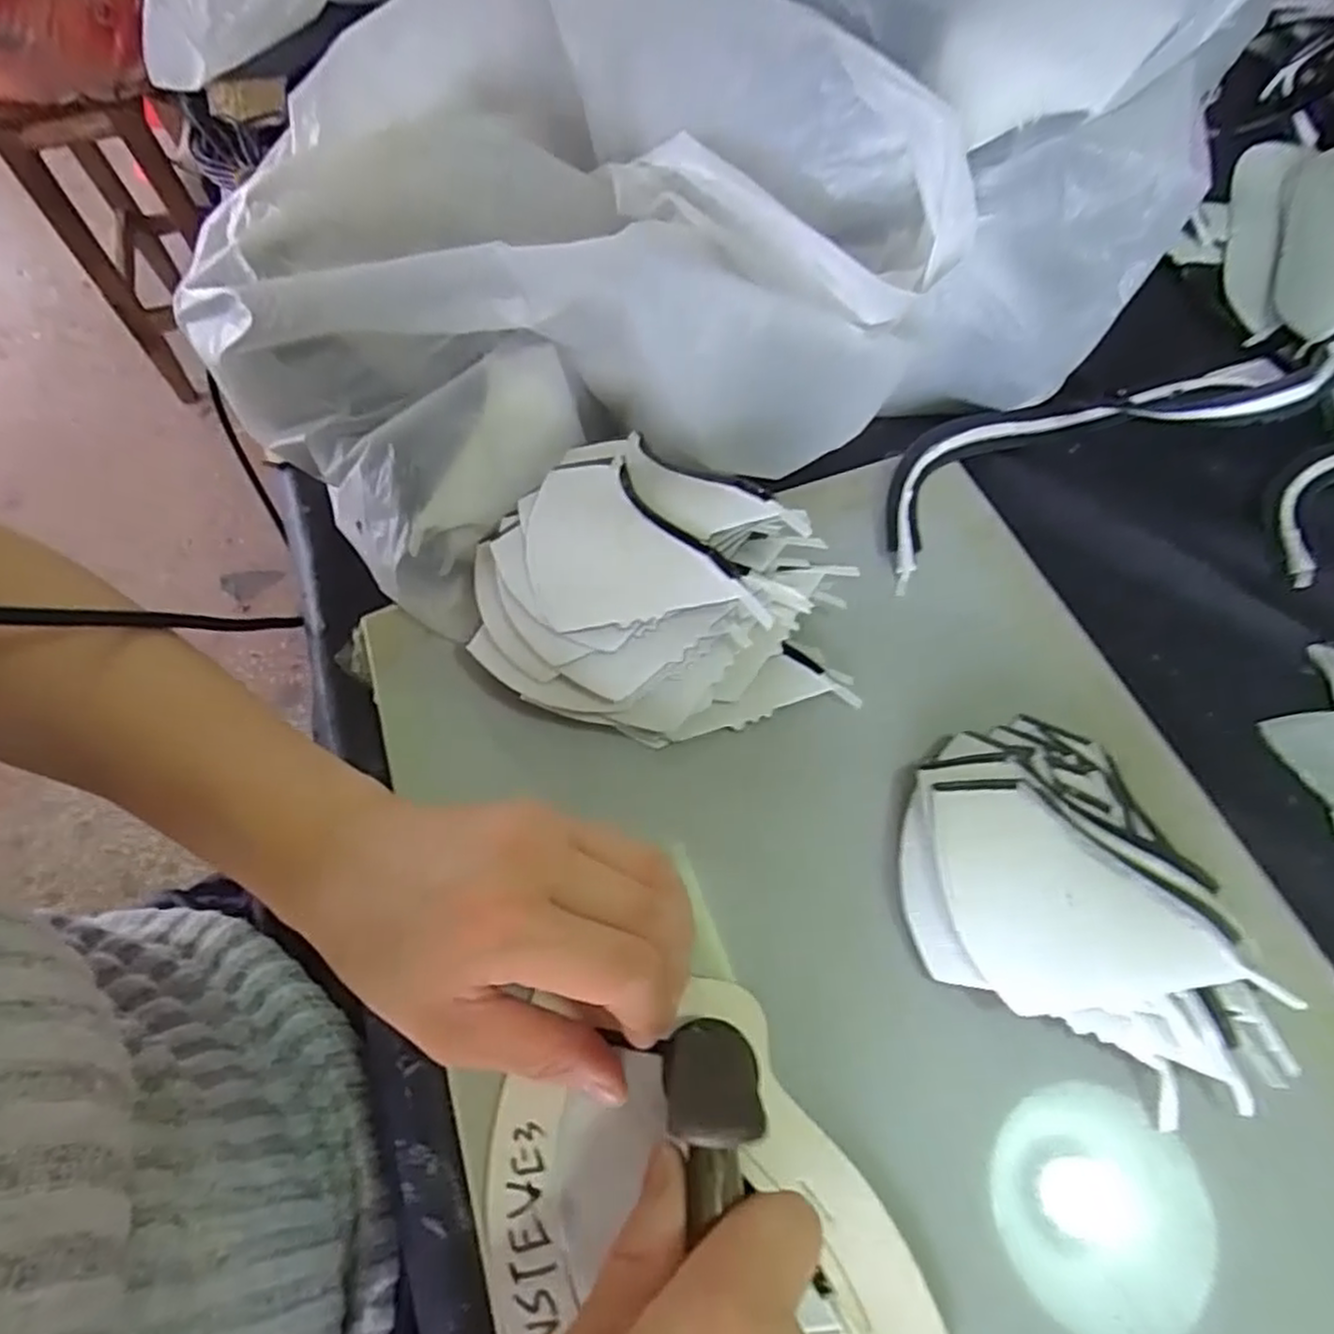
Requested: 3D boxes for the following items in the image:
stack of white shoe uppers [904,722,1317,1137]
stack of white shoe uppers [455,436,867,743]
[{"bbox_3d":[0.132,0.078,0.249,0.094,0.027,0.126,-12,62,-4],"label":"stack of white shoe uppers"},{"bbox_3d":[0.000,-0.029,0.289,0.149,0.063,0.104,9,63,7],"label":"stack of white shoe uppers"}]

